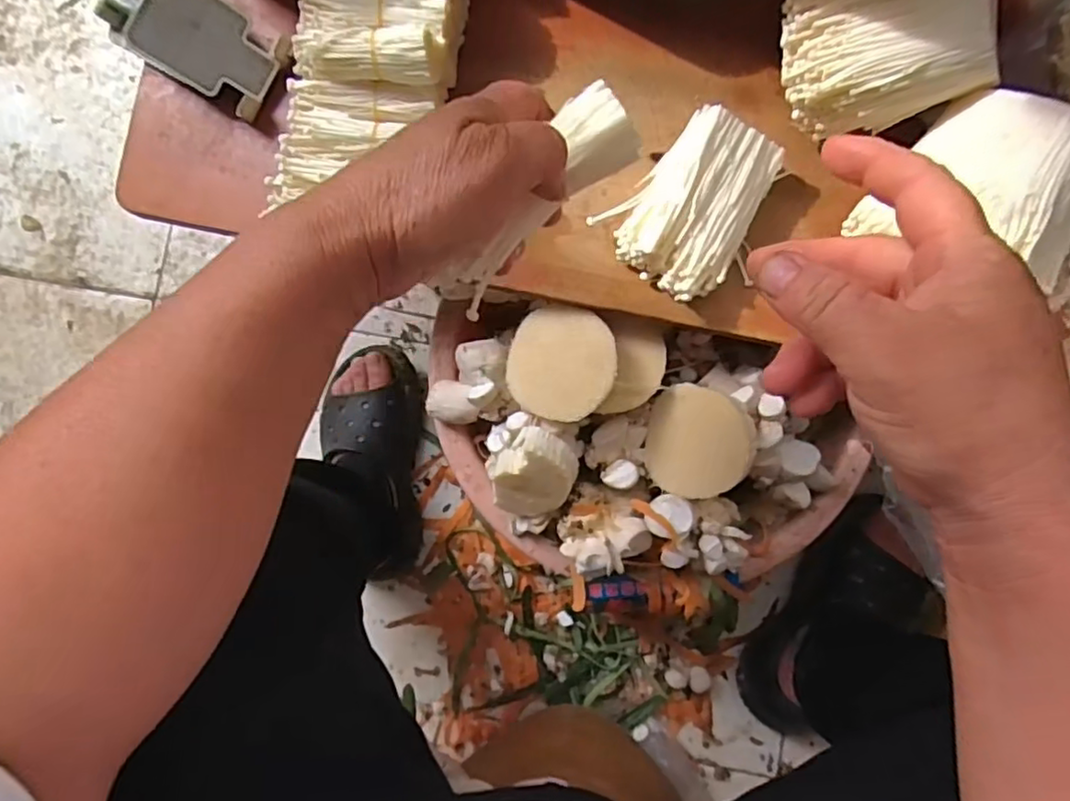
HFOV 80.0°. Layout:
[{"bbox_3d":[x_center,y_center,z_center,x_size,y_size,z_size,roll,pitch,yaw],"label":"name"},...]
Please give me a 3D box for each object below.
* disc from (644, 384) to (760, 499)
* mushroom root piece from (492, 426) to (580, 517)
[{"bbox_3d":[0.124,0.032,0.486,0.082,0.015,0.082,1,91,42],"label":"disc"},{"bbox_3d":[0.002,0.057,0.507,0.062,0.036,0.076,29,128,-16],"label":"mushroom root piece"}]

